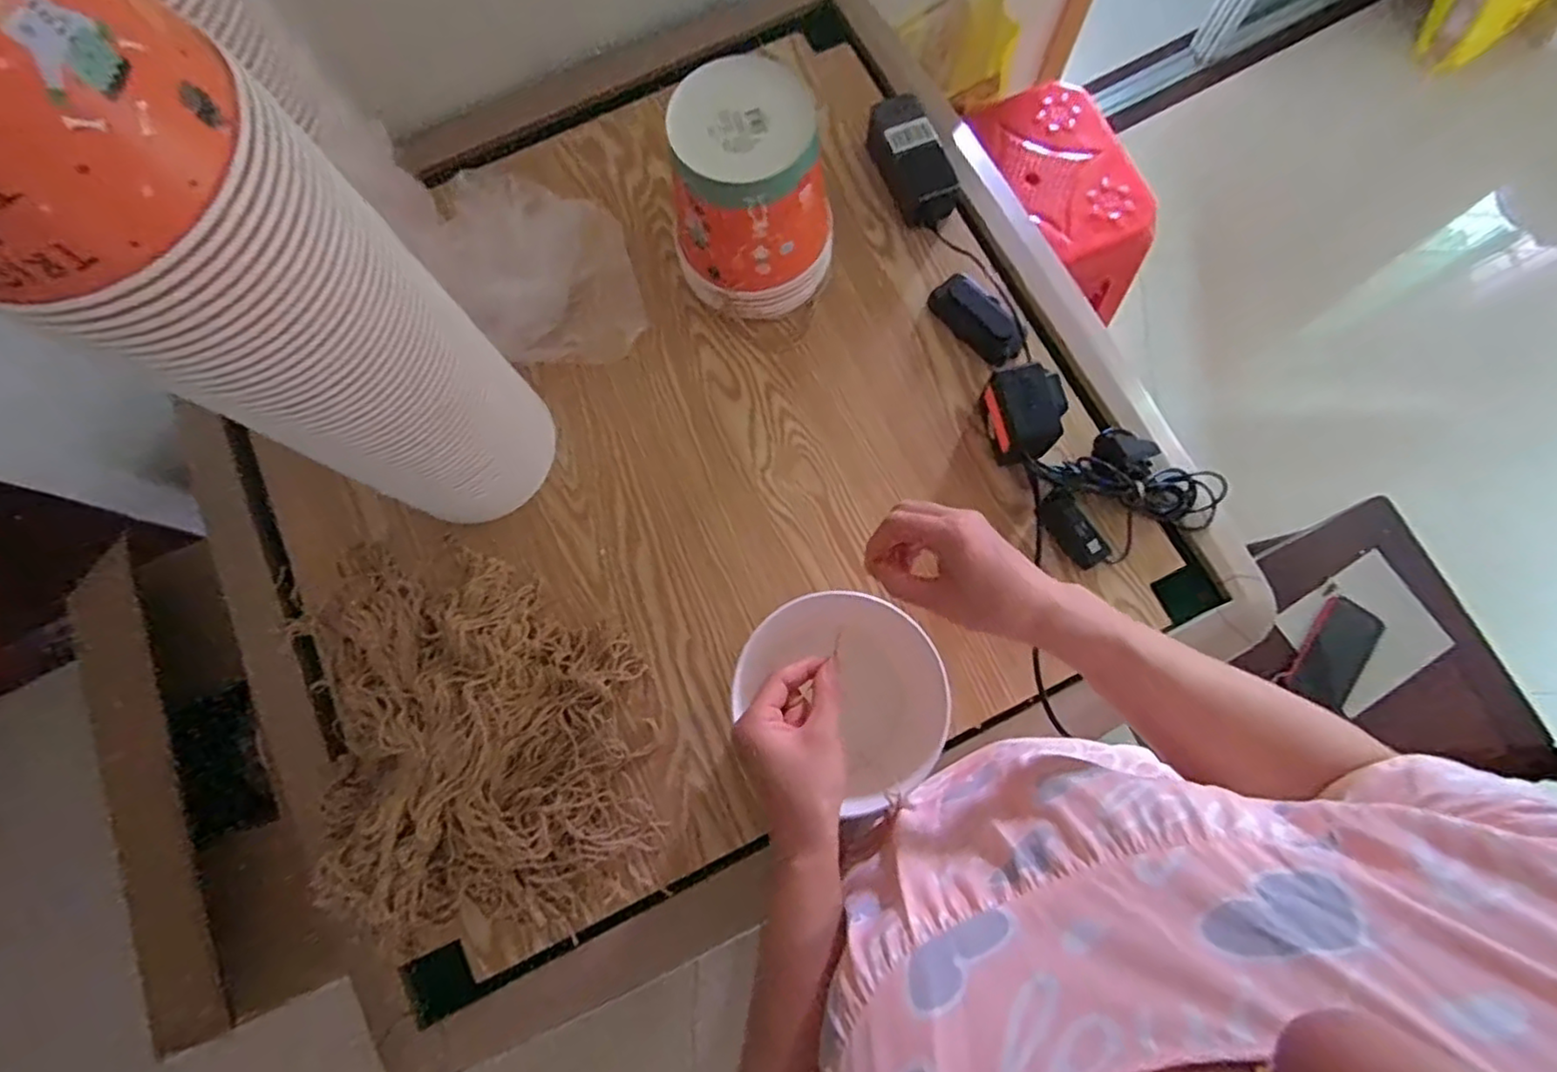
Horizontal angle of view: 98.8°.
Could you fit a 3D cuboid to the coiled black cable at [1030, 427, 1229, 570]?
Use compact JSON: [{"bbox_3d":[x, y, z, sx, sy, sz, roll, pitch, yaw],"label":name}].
[{"bbox_3d":[0.343,-0.048,0.642,0.187,0.047,0.116,-20,78,-4],"label":"coiled black cable"}]

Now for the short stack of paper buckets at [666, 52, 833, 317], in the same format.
[{"bbox_3d":[-0.023,-0.316,0.636,0.155,0.177,0.142,1,77,1],"label":"short stack of paper buckets"}]

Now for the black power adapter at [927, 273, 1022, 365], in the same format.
[{"bbox_3d":[0.208,-0.227,0.697,0.047,0.032,0.109,-37,79,-7],"label":"black power adapter"}]

